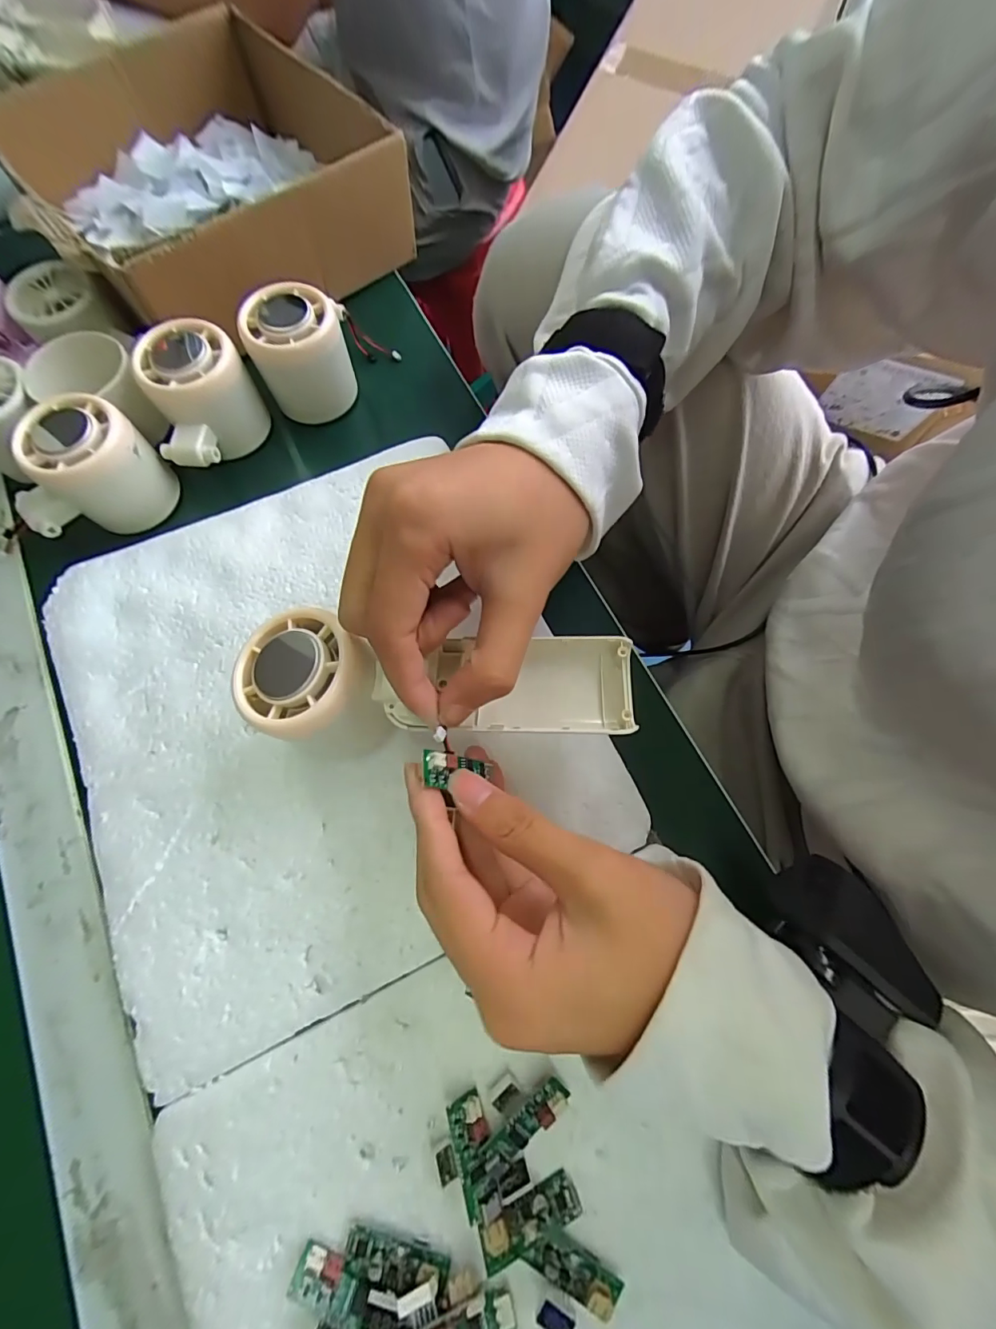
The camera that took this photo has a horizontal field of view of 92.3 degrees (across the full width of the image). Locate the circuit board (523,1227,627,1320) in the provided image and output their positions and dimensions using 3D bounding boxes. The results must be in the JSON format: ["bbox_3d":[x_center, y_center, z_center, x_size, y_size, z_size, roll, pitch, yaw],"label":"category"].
[{"bbox_3d":[0.027,0.226,0.178,0.033,0.006,0.015,33,74,8],"label":"circuit board"}]

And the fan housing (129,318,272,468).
[{"bbox_3d":[-0.172,-0.155,0.284,0.056,0.050,0.071,-9,72,-3],"label":"fan housing"}]

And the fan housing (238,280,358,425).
[{"bbox_3d":[-0.122,-0.199,0.299,0.056,0.052,0.060,-15,72,-5],"label":"fan housing"}]

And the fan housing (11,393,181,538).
[{"bbox_3d":[-0.232,-0.110,0.269,0.073,0.049,0.050,-29,74,-9],"label":"fan housing"}]

